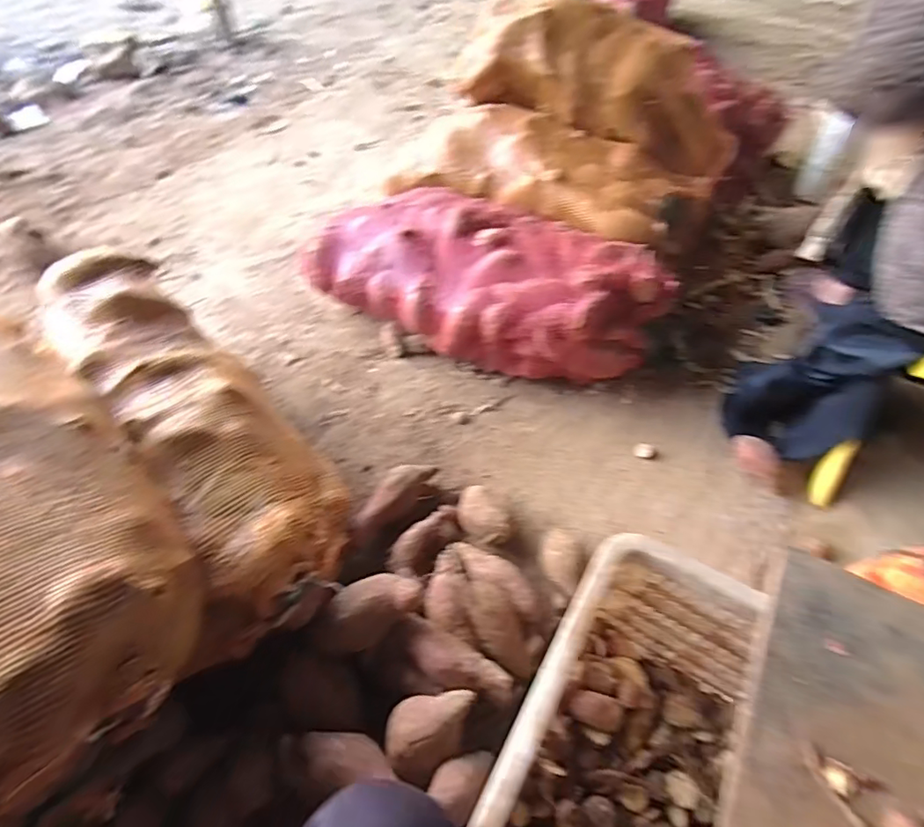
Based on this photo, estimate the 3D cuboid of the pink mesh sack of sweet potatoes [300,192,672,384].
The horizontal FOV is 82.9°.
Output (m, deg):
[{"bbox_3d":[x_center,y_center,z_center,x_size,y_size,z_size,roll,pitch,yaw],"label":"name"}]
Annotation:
[{"bbox_3d":[0.044,-0.270,1.022,0.667,0.179,0.307,27,59,18],"label":"pink mesh sack of sweet potatoes"}]

